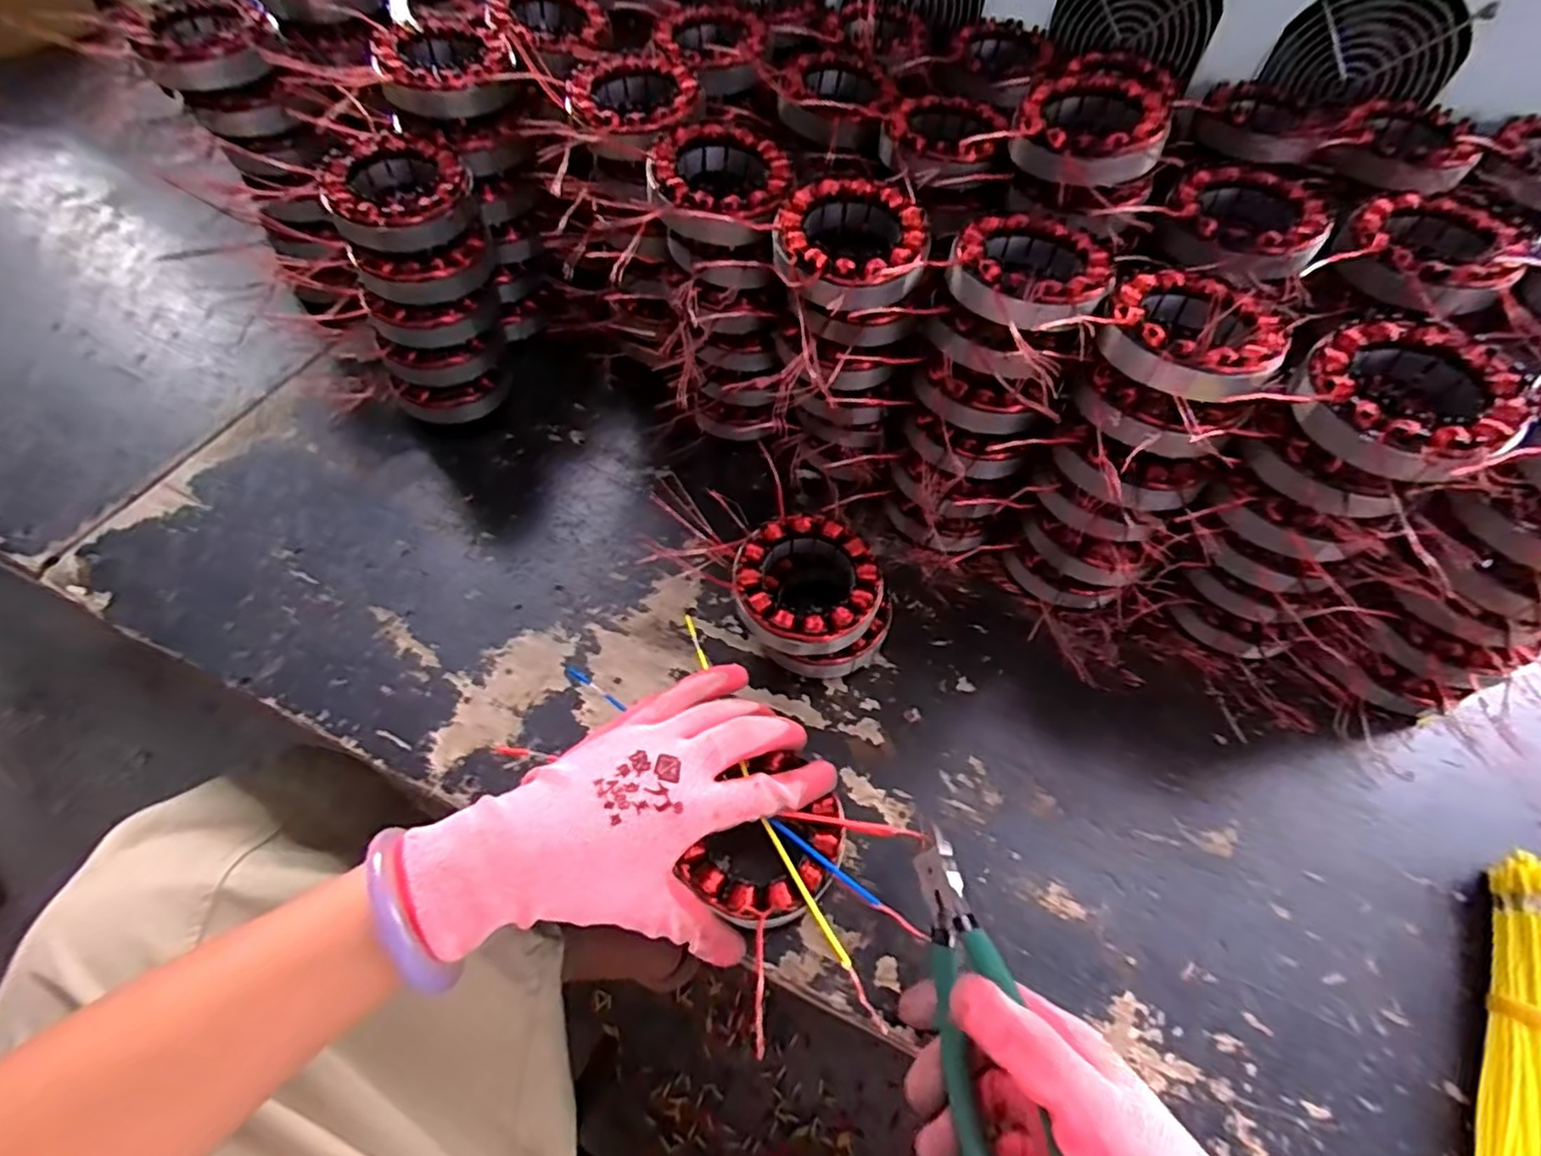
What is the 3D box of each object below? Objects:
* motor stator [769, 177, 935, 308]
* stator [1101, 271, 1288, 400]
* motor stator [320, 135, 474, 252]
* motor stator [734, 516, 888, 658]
[{"bbox_3d":[0.047,-0.191,0.383,0.084,0.030,0.085,1,58,-1],"label":"motor stator"},{"bbox_3d":[0.221,-0.128,0.346,0.089,0.022,0.083,1,58,-1],"label":"stator"},{"bbox_3d":[-0.236,-0.245,0.424,0.083,0.031,0.087,-28,63,-17],"label":"motor stator"},{"bbox_3d":[0.021,0.004,0.406,0.087,0.028,0.085,1,58,-1],"label":"motor stator"}]

